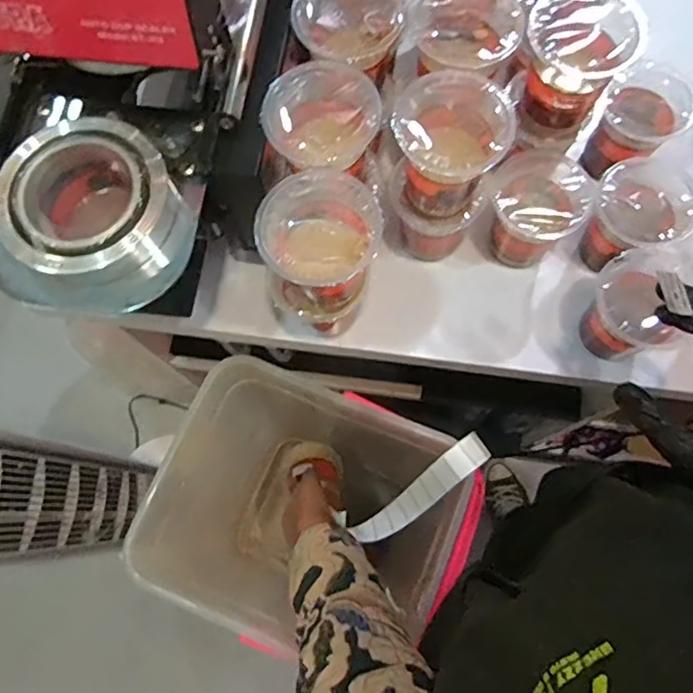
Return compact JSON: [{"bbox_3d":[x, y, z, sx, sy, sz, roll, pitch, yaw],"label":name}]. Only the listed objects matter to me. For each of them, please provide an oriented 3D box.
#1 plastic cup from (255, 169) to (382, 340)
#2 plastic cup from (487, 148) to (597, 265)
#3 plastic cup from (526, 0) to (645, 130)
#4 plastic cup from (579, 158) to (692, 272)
[{"bbox_3d":[-0.022,-0.076,0.476,0.083,0.113,0.088,-1,74,2],"label":"plastic cup"},{"bbox_3d":[0.182,-0.135,0.583,0.087,0.110,0.082,-1,74,2],"label":"plastic cup"},{"bbox_3d":[0.196,-0.240,0.504,0.077,0.086,0.078,24,76,9],"label":"plastic cup"},{"bbox_3d":[0.273,-0.122,0.564,0.085,0.092,0.085,-1,74,2],"label":"plastic cup"}]

